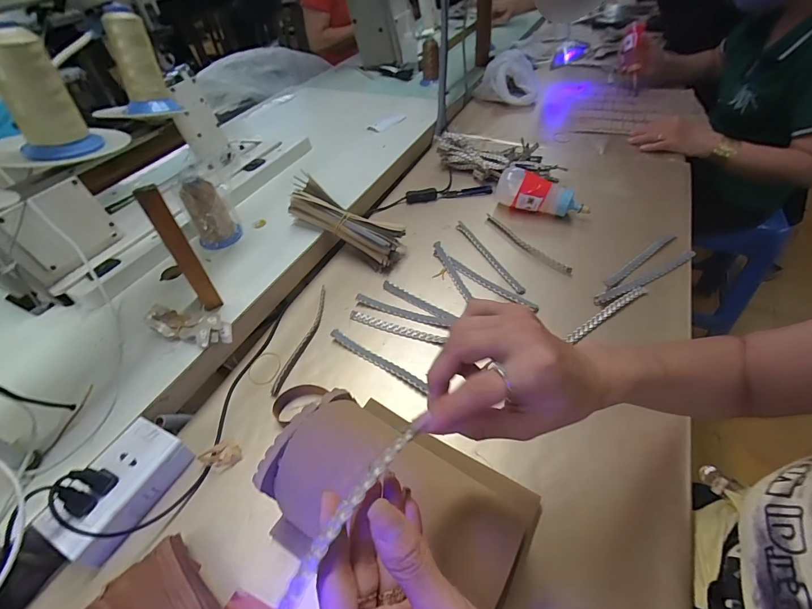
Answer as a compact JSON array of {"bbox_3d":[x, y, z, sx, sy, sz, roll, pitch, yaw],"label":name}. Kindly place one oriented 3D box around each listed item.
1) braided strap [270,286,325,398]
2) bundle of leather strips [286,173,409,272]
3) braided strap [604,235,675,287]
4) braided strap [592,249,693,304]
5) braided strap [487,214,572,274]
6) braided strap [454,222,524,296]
[{"bbox_3d":[-0.139,0.045,0.527,0.021,0.009,0.184,7,49,11],"label":"braided strap"},{"bbox_3d":[-0.100,-0.137,0.625,0.209,0.054,0.068,32,55,8],"label":"bundle of leather strips"},{"bbox_3d":[0.351,-0.070,0.565,0.169,0.005,0.016,-31,52,-22],"label":"braided strap"},{"bbox_3d":[0.349,-0.040,0.543,0.190,0.006,0.017,-23,50,-15],"label":"braided strap"},{"bbox_3d":[0.191,-0.103,0.617,0.021,0.010,0.185,-26,50,-17],"label":"braided strap"},{"bbox_3d":[0.131,-0.080,0.607,0.016,0.006,0.190,-21,49,-13],"label":"braided strap"}]

